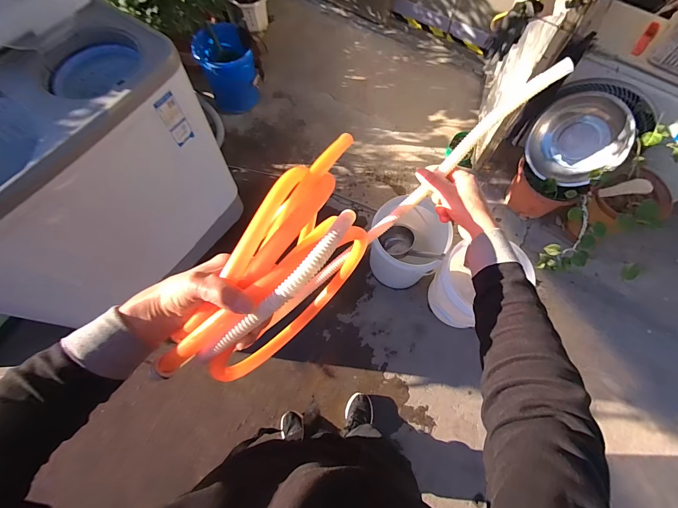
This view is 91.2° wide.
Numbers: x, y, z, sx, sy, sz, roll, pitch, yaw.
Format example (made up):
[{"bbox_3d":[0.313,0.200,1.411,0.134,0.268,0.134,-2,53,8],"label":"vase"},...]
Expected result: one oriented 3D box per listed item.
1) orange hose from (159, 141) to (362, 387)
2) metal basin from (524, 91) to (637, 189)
[{"bbox_3d":[-0.053,0.026,0.465,0.091,0.296,0.361,32,71,12],"label":"orange hose"},{"bbox_3d":[0.983,-0.466,1.376,0.135,0.356,0.346,-13,65,-42],"label":"metal basin"}]

